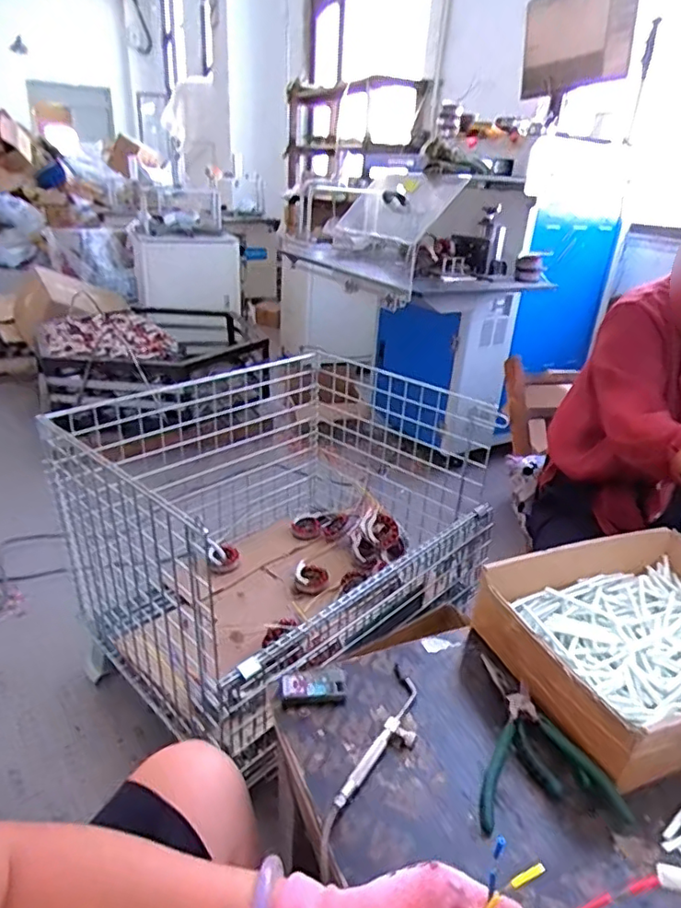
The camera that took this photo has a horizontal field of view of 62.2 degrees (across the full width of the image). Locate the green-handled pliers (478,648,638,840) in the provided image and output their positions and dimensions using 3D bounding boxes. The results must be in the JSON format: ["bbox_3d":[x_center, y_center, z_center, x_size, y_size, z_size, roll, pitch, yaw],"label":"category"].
[{"bbox_3d":[0.189,0.275,0.560,0.118,0.033,0.184,4,26,2],"label":"green-handled pliers"}]

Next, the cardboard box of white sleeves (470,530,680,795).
[{"bbox_3d":[0.348,0.206,0.637,0.322,0.074,0.232,-6,27,-19],"label":"cardboard box of white sleeves"}]

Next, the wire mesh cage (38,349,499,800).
[{"bbox_3d":[-0.127,0.138,1.361,0.709,0.532,0.845,24,33,37],"label":"wire mesh cage"}]

